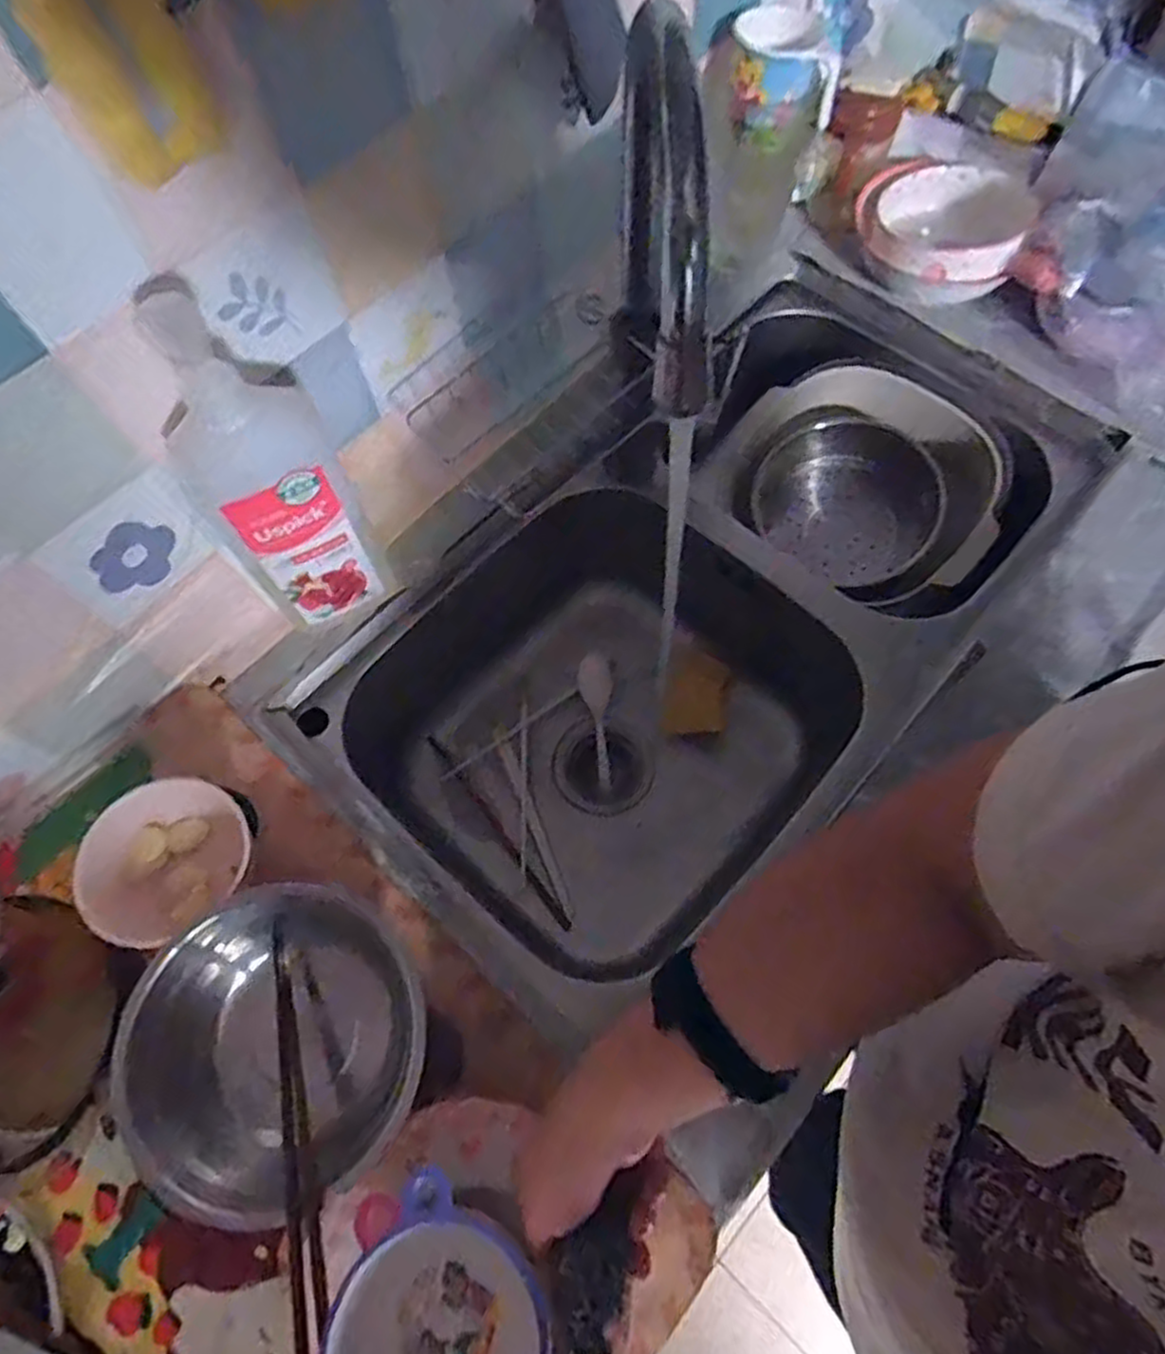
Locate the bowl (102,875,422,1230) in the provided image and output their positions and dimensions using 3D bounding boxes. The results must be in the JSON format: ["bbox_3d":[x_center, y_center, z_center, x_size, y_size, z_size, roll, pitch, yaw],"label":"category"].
[{"bbox_3d":[-0.192,0.240,0.487,0.182,0.080,0.164,-40,72,-15],"label":"bowl"}]

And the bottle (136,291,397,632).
[{"bbox_3d":[-0.209,-0.128,0.521,0.090,0.276,0.047,-28,69,-10],"label":"bottle"}]

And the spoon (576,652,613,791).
[{"bbox_3d":[0.015,0.046,0.842,0.038,0.025,0.151,-2,67,0],"label":"spoon"}]

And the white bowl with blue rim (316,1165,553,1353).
[{"bbox_3d":[-0.072,0.343,0.390,0.112,0.064,0.115,0,67,1],"label":"white bowl with blue rim"}]

